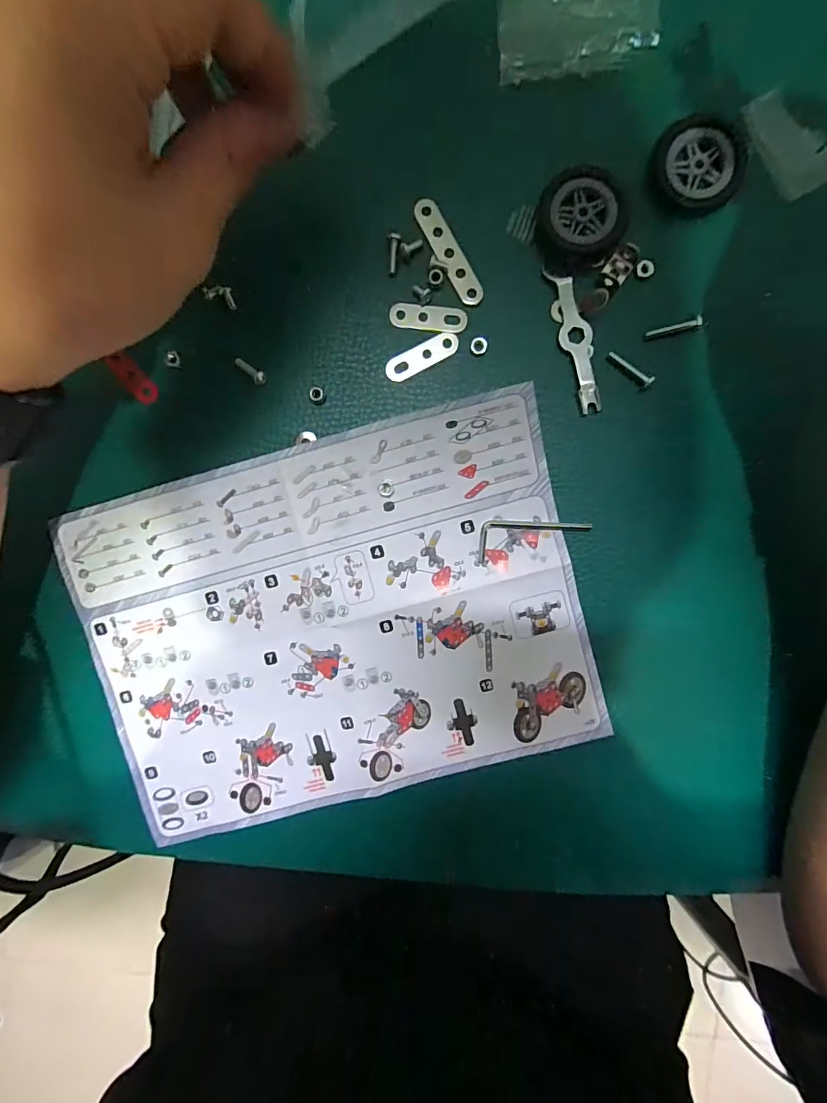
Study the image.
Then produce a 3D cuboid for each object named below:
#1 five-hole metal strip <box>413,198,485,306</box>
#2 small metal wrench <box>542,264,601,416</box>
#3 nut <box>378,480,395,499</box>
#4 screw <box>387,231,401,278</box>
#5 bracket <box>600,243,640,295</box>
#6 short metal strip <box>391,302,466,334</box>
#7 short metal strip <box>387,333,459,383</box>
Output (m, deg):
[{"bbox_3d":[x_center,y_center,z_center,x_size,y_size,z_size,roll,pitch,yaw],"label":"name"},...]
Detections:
[{"bbox_3d":[0.016,-0.130,0.198,0.010,0.004,0.048,-31,94,5],"label":"five-hole metal strip"},{"bbox_3d":[0.071,-0.092,0.198,0.012,0.004,0.062,-20,95,4],"label":"small metal wrench"},{"bbox_3d":[-0.012,-0.028,0.208,0.008,0.004,0.008,0,96,2],"label":"nut"},{"bbox_3d":[-0.009,-0.129,0.198,0.006,0.004,0.017,7,114,1],"label":"screw"},{"bbox_3d":[0.088,-0.122,0.194,0.011,0.004,0.019,36,96,-2],"label":"bracket"},{"bbox_3d":[0.007,-0.104,0.202,0.034,0.004,0.011,7,96,1],"label":"short metal strip"},{"bbox_3d":[0.004,-0.087,0.203,0.034,0.004,0.009,-25,94,4],"label":"short metal strip"}]

